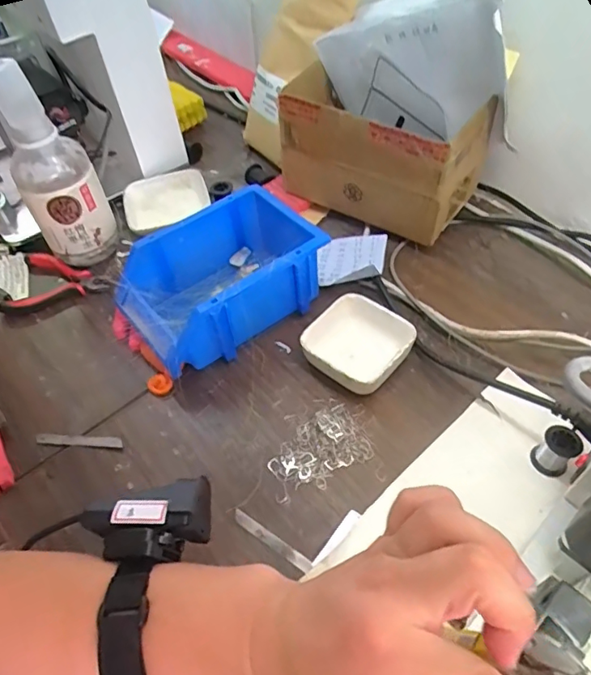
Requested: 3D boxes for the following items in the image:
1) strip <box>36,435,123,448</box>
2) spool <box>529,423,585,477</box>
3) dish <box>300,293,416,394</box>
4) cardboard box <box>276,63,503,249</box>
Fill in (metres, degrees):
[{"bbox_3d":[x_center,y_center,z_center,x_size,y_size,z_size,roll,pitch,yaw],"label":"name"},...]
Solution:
[{"bbox_3d":[-0.184,0.087,0.443,0.078,0.004,0.009,2,51,8],"label":"strip"},{"bbox_3d":[0.198,0.086,0.395,0.025,0.030,0.026,-2,51,3],"label":"spool"},{"bbox_3d":[0.057,0.006,0.475,0.085,0.031,0.085,30,59,25],"label":"dish"},{"bbox_3d":[0.092,-0.199,0.577,0.201,0.135,0.103,27,58,24],"label":"cardboard box"}]

